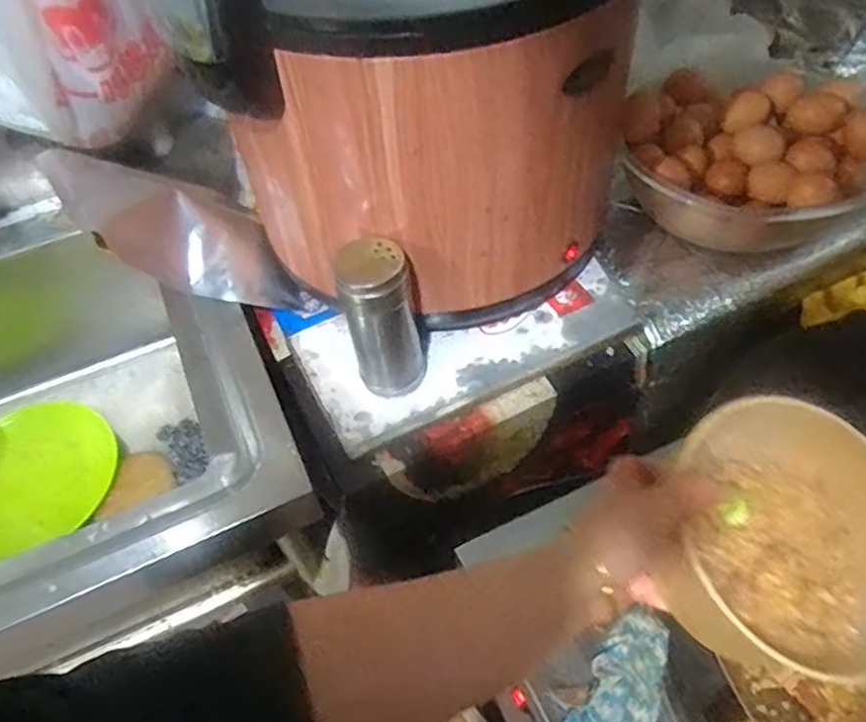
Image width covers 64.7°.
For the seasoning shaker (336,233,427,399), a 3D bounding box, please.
[{"bbox_3d":[-0.044,-0.034,0.631,0.069,0.158,0.065,-6,53,-1],"label":"seasoning shaker"}]

